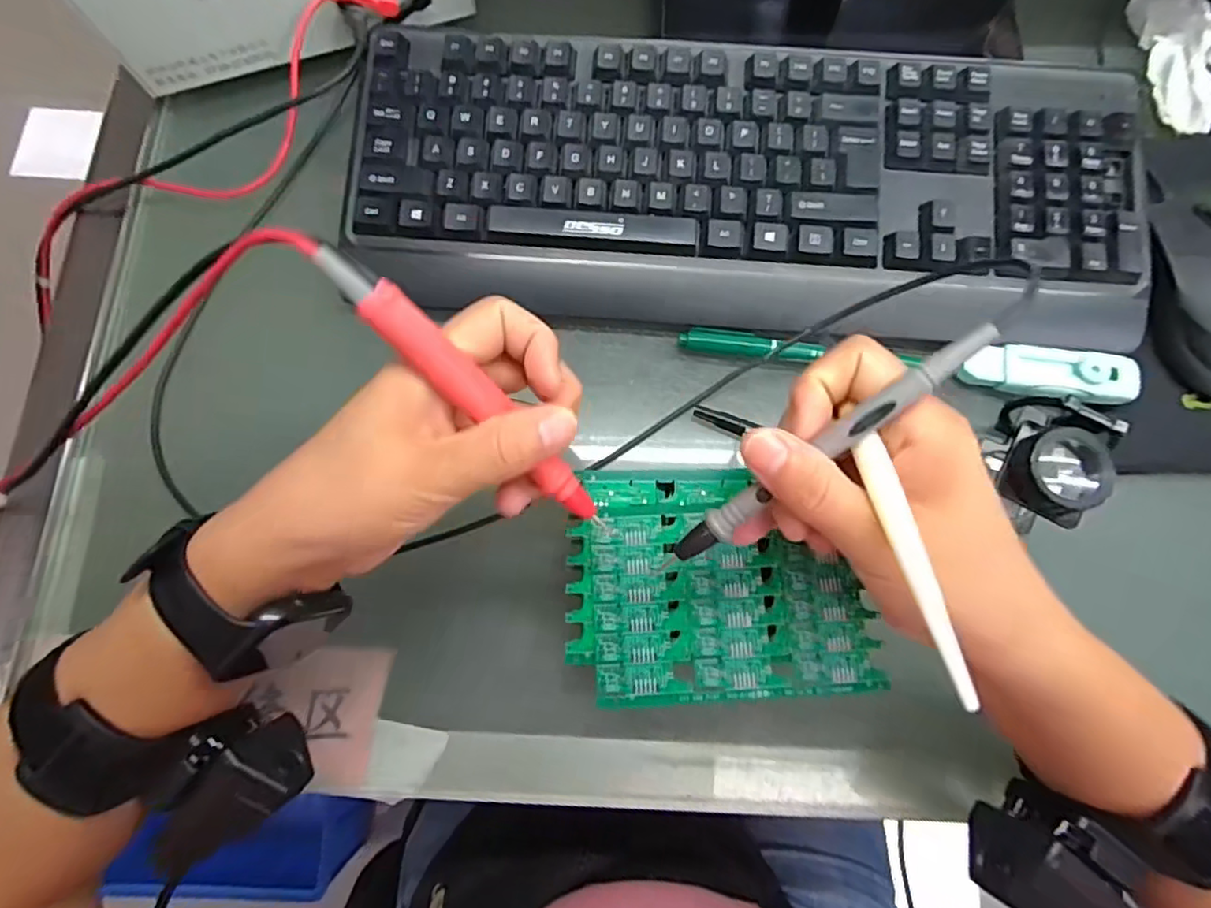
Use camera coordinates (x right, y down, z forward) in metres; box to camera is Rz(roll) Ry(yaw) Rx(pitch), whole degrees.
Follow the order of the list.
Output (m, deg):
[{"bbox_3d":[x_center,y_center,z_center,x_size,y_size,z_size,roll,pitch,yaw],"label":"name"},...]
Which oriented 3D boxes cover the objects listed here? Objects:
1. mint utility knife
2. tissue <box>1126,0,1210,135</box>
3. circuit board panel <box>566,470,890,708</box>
[{"bbox_3d":[0.241,-0.044,0.324,0.084,0.010,0.026,9,77,1],"label":"mint utility knife"},{"bbox_3d":[0.352,-0.244,0.367,0.025,0.030,0.096,-7,77,-2],"label":"tissue"},{"bbox_3d":[0.051,0.058,0.278,0.133,0.005,0.101,-1,77,-1],"label":"circuit board panel"}]

